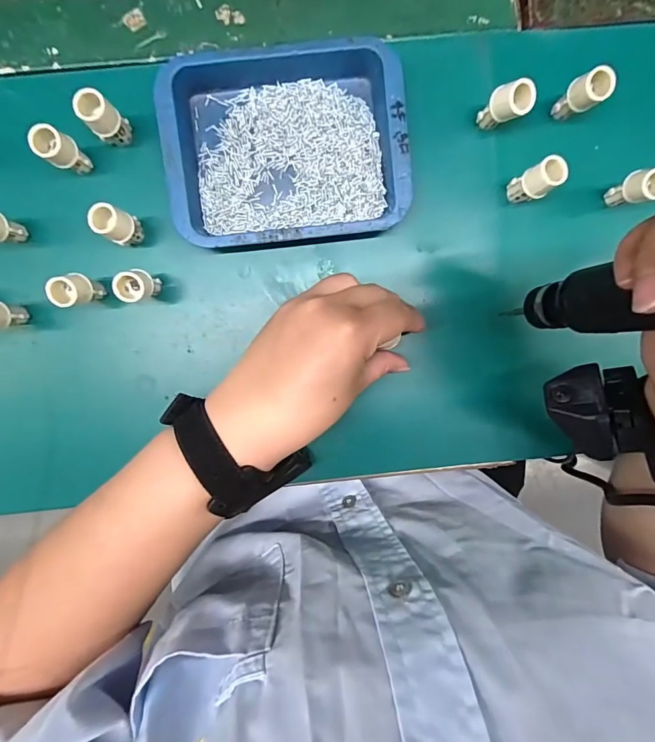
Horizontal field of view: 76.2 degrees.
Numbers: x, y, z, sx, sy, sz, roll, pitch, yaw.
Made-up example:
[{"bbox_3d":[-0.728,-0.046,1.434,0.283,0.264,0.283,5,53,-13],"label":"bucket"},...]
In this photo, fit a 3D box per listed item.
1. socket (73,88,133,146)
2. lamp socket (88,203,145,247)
[{"bbox_3d":[-0.141,-0.159,0.265,0.020,0.035,0.019,0,91,-2],"label":"socket"},{"bbox_3d":[-0.137,-0.095,0.282,0.021,0.052,0.021,0,91,-2],"label":"lamp socket"}]

